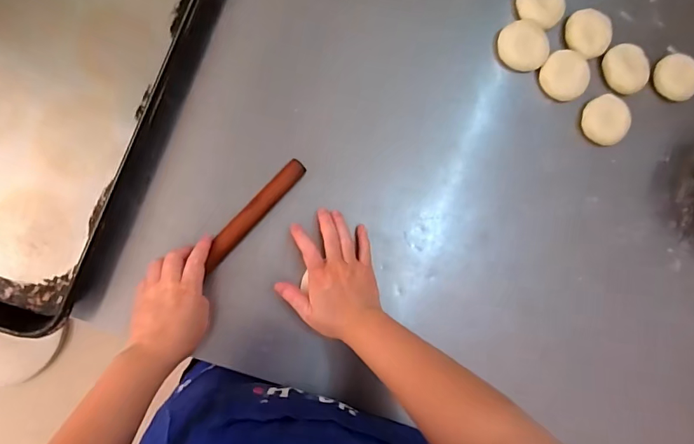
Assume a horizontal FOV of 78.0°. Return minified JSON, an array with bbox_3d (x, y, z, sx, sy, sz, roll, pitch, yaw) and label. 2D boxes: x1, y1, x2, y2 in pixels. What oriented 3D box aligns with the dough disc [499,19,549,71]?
[{"bbox_3d":[0.259,-0.256,0.623,0.058,0.029,0.072,-36,92,-9],"label":"dough disc"}]

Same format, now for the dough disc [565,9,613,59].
[{"bbox_3d":[0.363,-0.283,0.650,0.065,0.030,0.070,1,86,-9],"label":"dough disc"}]

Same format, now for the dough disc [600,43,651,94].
[{"bbox_3d":[0.423,-0.232,0.652,0.060,0.025,0.074,-21,90,-9],"label":"dough disc"}]

